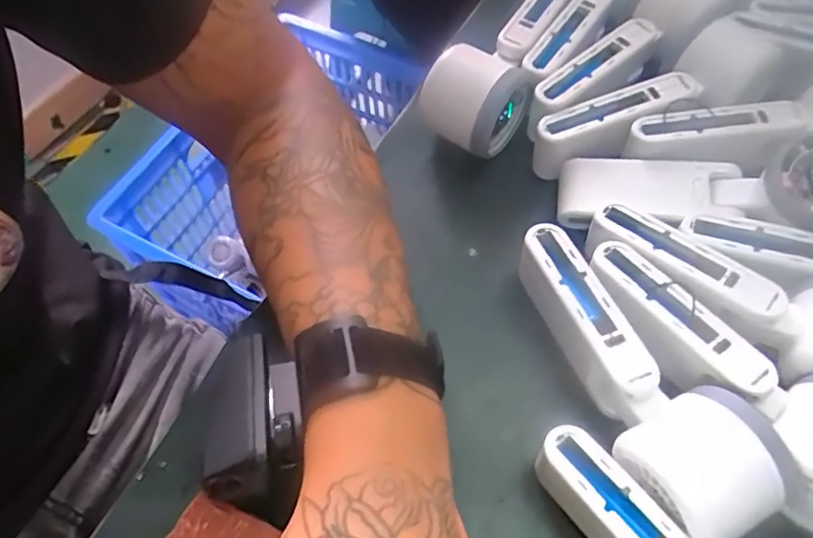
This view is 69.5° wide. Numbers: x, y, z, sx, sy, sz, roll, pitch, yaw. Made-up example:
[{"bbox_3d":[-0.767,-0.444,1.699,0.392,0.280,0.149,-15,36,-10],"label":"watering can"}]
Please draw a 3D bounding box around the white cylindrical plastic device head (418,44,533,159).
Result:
[{"bbox_3d":[0.042,-0.111,0.389,0.064,0.053,0.047,36,67,18],"label":"white cylindrical plastic device head"}]

